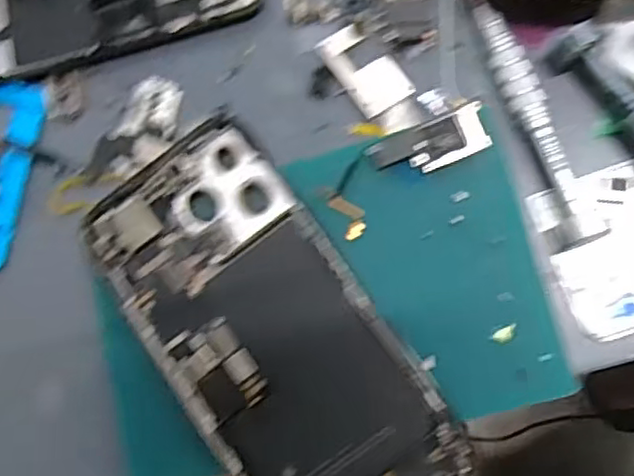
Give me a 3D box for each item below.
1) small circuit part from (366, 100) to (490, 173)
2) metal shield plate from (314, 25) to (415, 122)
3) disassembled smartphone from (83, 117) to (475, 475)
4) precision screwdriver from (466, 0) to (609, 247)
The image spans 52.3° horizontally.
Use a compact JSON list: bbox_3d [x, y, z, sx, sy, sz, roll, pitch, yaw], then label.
[{"bbox_3d":[0.041,-0.034,0.235,0.042,0.004,0.017,-21,92,11],"label":"small circuit part"},{"bbox_3d":[0.019,-0.068,0.259,0.022,0.004,0.038,-36,78,3],"label":"metal shield plate"},{"bbox_3d":[-0.017,0.037,0.234,0.075,0.006,0.159,-35,81,1],"label":"disassembled smartphone"},{"bbox_3d":[0.077,-0.057,0.242,0.013,0.013,0.124,-21,84,7],"label":"precision screwdriver"}]

